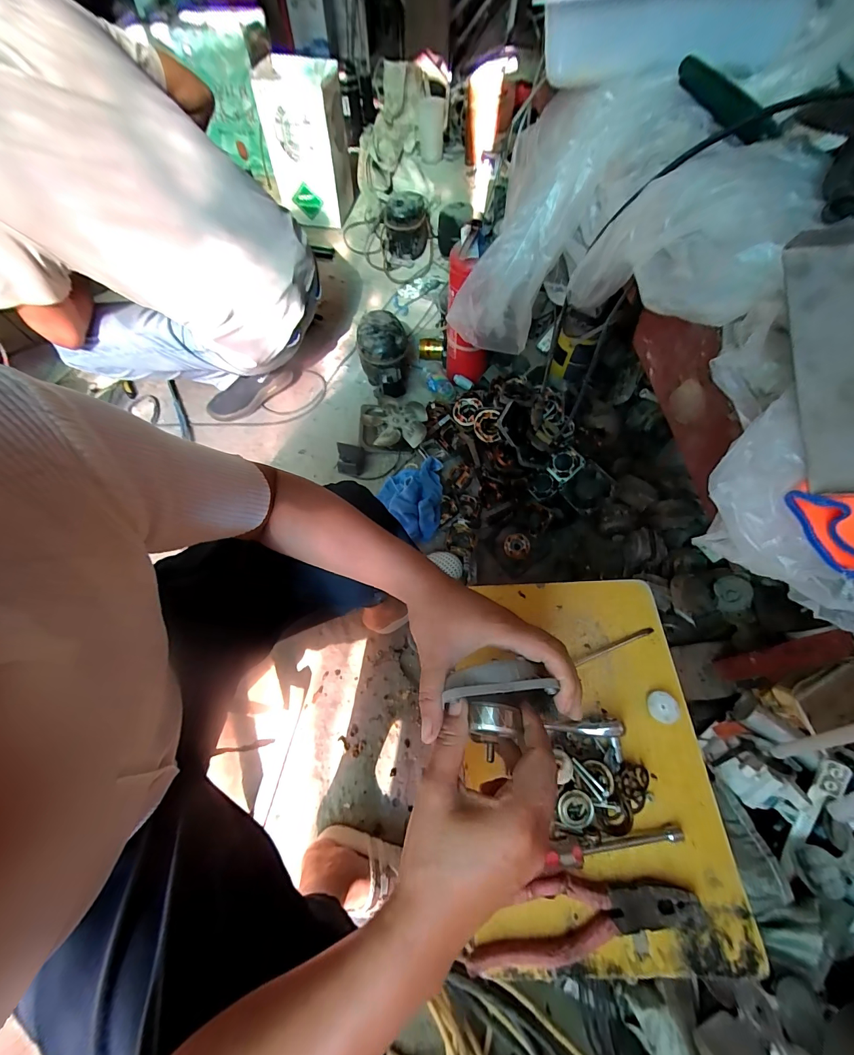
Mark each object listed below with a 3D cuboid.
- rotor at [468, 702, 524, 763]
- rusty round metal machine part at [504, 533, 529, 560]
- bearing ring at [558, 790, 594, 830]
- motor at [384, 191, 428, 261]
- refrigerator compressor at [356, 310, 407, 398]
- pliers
[{"bbox_3d":[0.049,0.147,0.275,0.037,0.037,0.036,4,62,2],"label":"rotor"},{"bbox_3d":[0.219,0.047,0.928,0.061,0.013,0.061,-2,81,14],"label":"rusty round metal machine part"},{"bbox_3d":[0.139,0.263,0.355,0.031,0.006,0.031,-2,80,10],"label":"bearing ring"},{"bbox_3d":[-0.079,-1.156,1.465,0.166,0.190,0.154,-4,62,-3],"label":"motor"},{"bbox_3d":[-0.127,-0.496,1.123,0.137,0.165,0.208,-6,63,-3],"label":"refrigerator compressor"},{"bbox_3d":[0.131,0.326,0.320,0.197,0.014,0.054,-9,63,-5],"label":"pliers"}]

